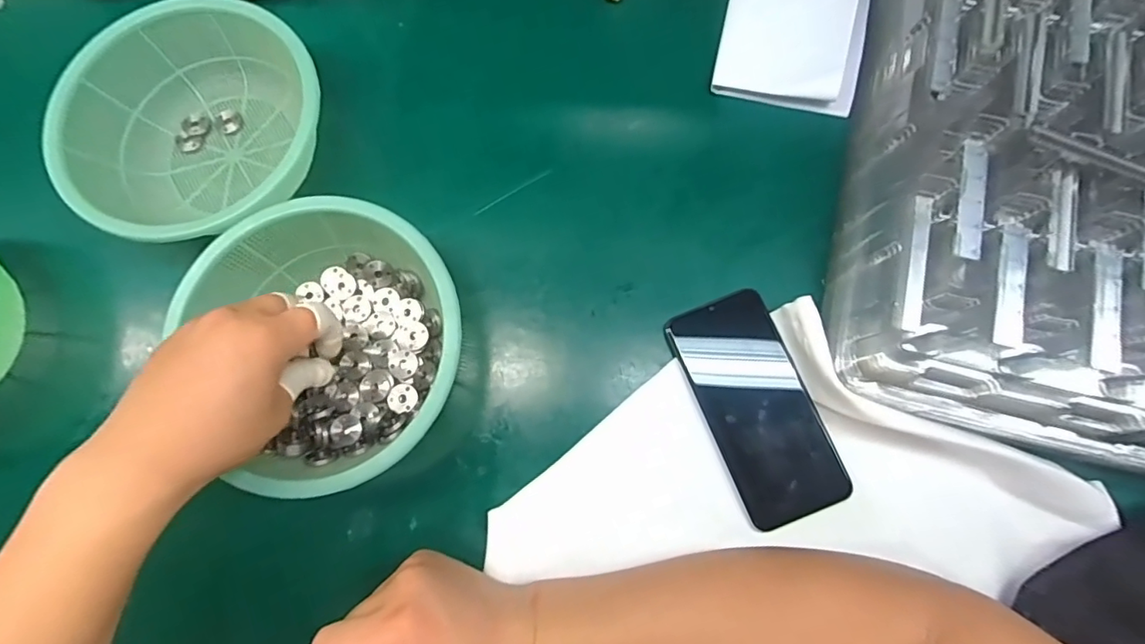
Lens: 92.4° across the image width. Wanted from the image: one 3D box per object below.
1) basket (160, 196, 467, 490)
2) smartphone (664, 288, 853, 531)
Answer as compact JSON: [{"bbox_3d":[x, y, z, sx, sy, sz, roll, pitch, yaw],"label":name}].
[{"bbox_3d":[-0.163,0.015,0.369,0.175,0.063,0.182,-29,76,-7],"label":"basket"},{"bbox_3d":[0.126,0.056,0.375,0.072,0.009,0.152,-21,77,-3],"label":"smartphone"}]

